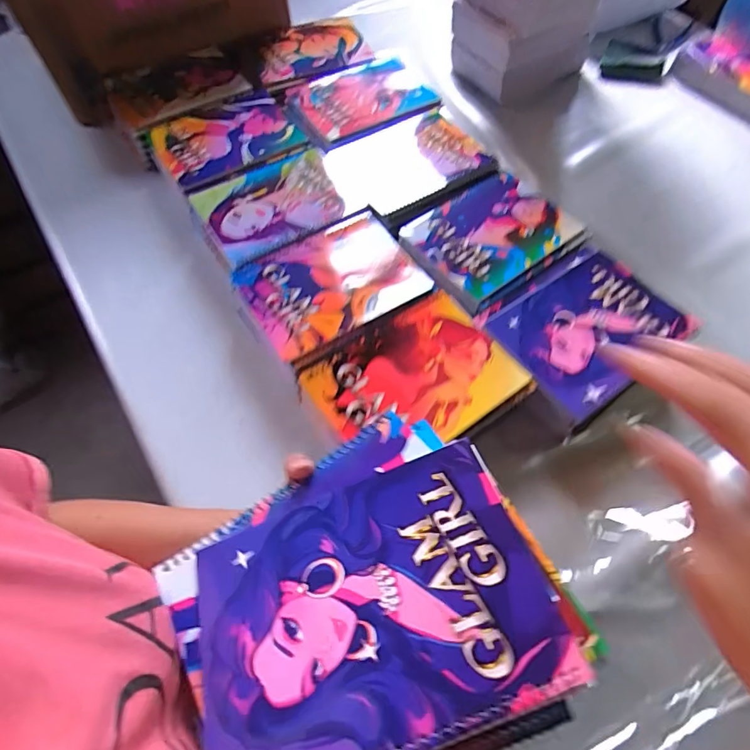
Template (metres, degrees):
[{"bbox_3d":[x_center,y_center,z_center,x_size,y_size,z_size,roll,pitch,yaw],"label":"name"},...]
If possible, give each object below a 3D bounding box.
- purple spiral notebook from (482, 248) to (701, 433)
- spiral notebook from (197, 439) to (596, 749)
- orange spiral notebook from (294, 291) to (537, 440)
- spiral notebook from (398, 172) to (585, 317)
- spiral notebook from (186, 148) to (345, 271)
[{"bbox_3d":[0.246,-0.056,0.531,0.194,0.019,0.154,-34,66,-16],"label":"purple spiral notebook"},{"bbox_3d":[-0.006,0.134,0.272,0.198,0.008,0.147,-21,50,-3],"label":"spiral notebook"},{"bbox_3d":[0.044,0.004,0.497,0.201,0.010,0.160,-31,65,-14],"label":"orange spiral notebook"},{"bbox_3d":[0.151,-0.187,0.615,0.204,0.012,0.158,-36,69,-15],"label":"spiral notebook"},{"bbox_3d":[-0.138,-0.236,0.630,0.189,0.009,0.152,-30,65,-14],"label":"spiral notebook"}]

